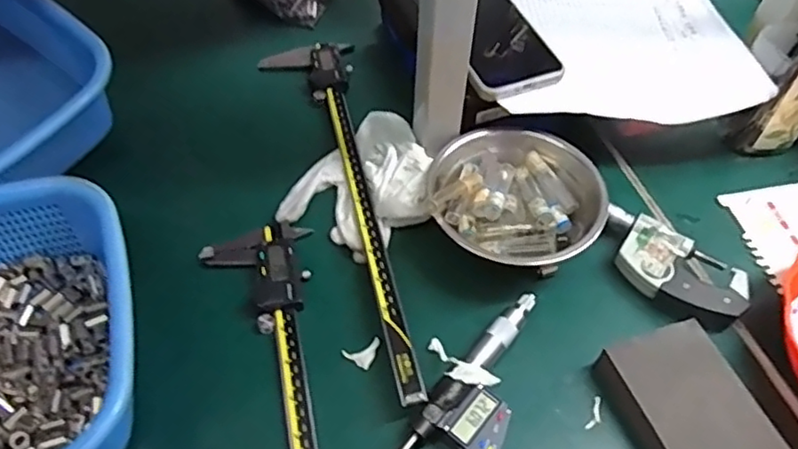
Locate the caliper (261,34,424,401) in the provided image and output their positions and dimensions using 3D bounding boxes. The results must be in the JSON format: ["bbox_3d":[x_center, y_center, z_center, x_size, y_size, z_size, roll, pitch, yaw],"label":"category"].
[{"bbox_3d":[-0.052,-0.031,0.498,0.079,0.021,0.380,-9,52,-9],"label":"caliper"}]

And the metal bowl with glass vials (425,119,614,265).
[{"bbox_3d":[0.088,-0.021,0.469,0.125,0.059,0.114,1,52,-1],"label":"metal bowl with glass vials"}]

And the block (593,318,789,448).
[{"bbox_3d":[0.175,0.113,0.381,0.066,0.037,0.096,-13,53,-12],"label":"block"}]

